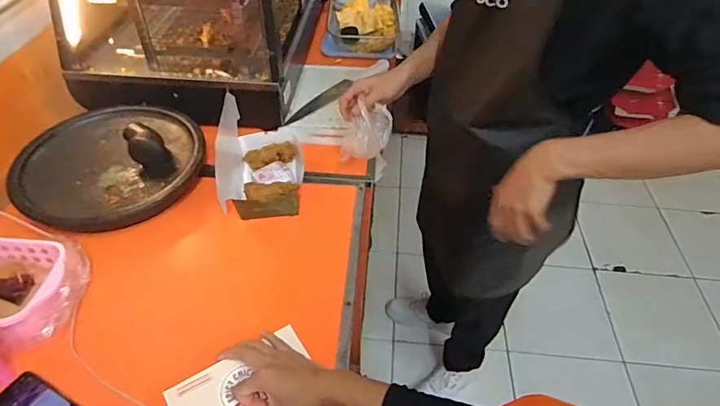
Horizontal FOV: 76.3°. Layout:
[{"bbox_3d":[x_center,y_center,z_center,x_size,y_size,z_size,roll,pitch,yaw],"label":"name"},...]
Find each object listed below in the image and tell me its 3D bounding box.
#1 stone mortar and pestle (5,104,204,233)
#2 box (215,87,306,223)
[{"bbox_3d":[-0.488,-0.083,0.904,0.332,0.064,0.330,1,45,-1],"label":"stone mortar and pestle"},{"bbox_3d":[-0.185,-0.083,0.877,0.138,0.124,0.214,-4,45,-5],"label":"box"}]

